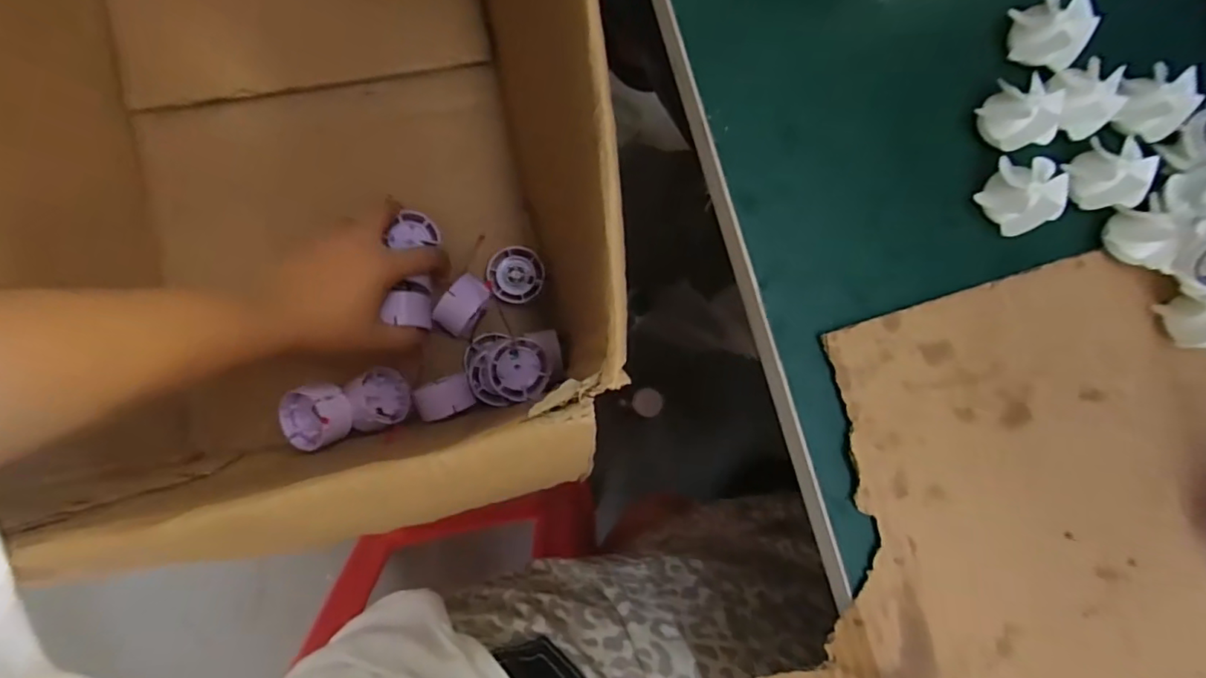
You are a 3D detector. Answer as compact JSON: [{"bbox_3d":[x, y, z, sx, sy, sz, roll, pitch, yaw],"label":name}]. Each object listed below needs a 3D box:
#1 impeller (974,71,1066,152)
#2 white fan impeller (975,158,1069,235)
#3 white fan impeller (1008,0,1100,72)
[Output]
[{"bbox_3d":[0.184,-0.100,0.254,0.026,0.019,0.030,-11,89,-7],"label":"impeller"},{"bbox_3d":[0.186,-0.065,0.252,0.027,0.021,0.031,-30,92,-7],"label":"white fan impeller"},{"bbox_3d":[0.199,-0.138,0.256,0.027,0.023,0.033,4,87,-6],"label":"white fan impeller"}]

